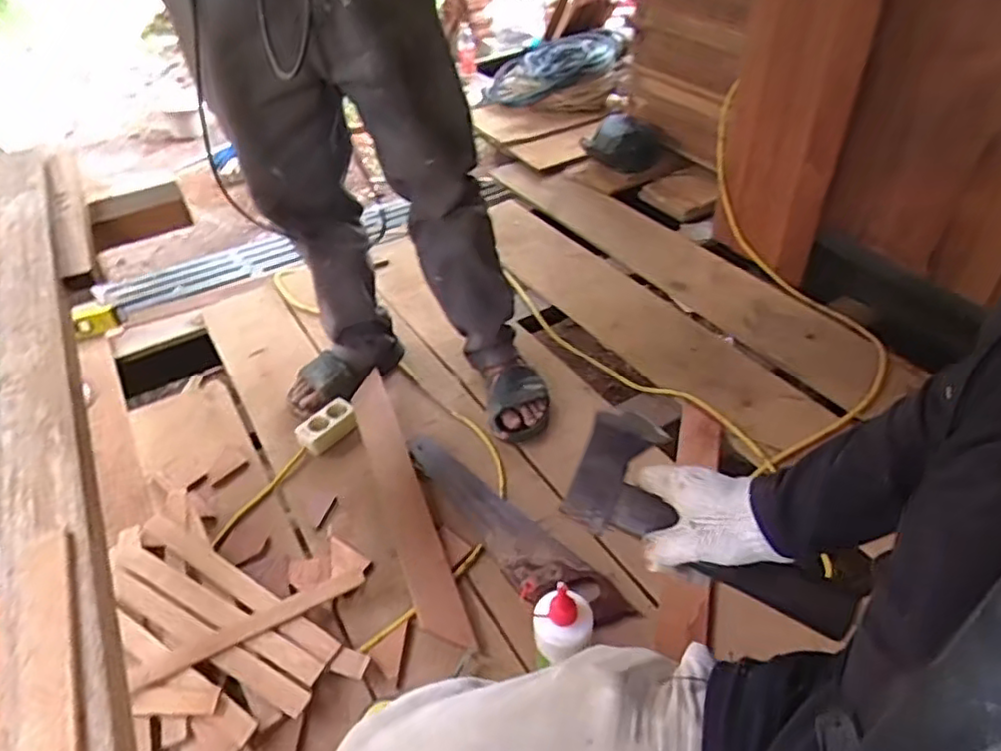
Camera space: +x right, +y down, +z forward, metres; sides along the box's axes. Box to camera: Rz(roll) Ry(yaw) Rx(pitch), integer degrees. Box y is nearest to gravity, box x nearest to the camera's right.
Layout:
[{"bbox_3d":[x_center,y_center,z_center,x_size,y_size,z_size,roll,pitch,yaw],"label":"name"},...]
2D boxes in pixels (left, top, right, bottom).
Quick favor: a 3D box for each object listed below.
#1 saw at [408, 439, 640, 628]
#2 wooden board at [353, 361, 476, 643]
[{"bbox_3d":[-0.004,0.238,1.007,0.103,0.020,0.459,-34,49,-29],"label":"saw"},{"bbox_3d":[-0.164,0.194,1.054,0.069,0.016,0.536,-18,47,-13],"label":"wooden board"}]

